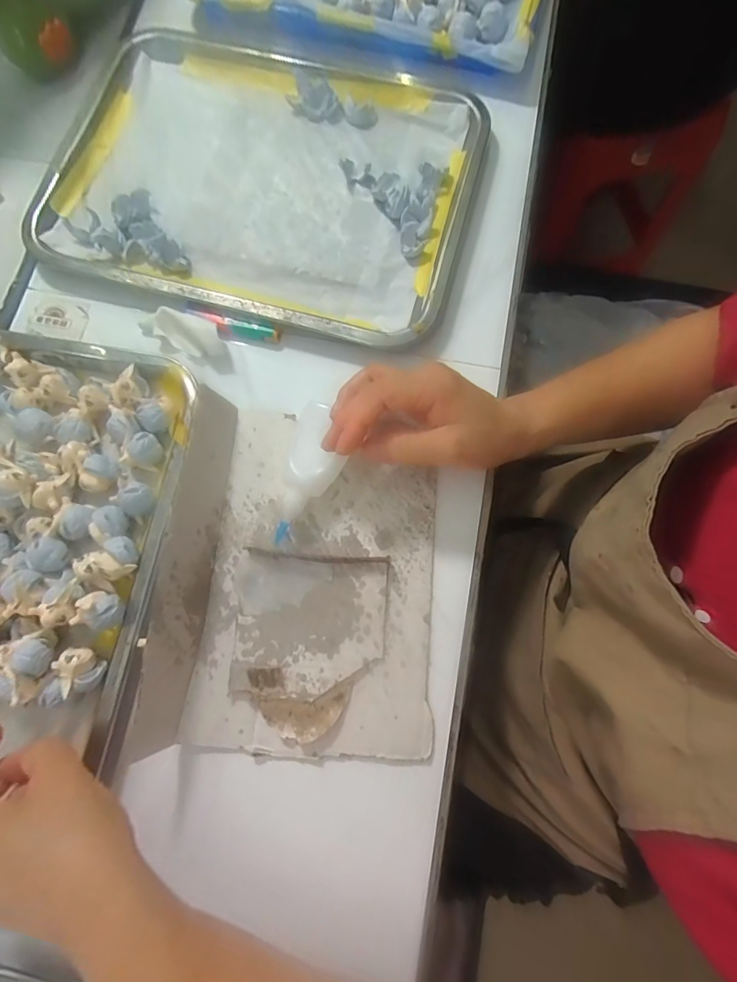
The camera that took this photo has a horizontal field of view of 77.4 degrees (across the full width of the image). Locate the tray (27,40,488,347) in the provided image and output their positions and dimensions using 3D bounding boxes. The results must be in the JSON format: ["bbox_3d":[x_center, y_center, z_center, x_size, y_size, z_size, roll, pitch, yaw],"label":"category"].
[{"bbox_3d":[-0.094,-0.271,0.393,0.356,0.021,0.257,17,77,4],"label":"tray"}]

